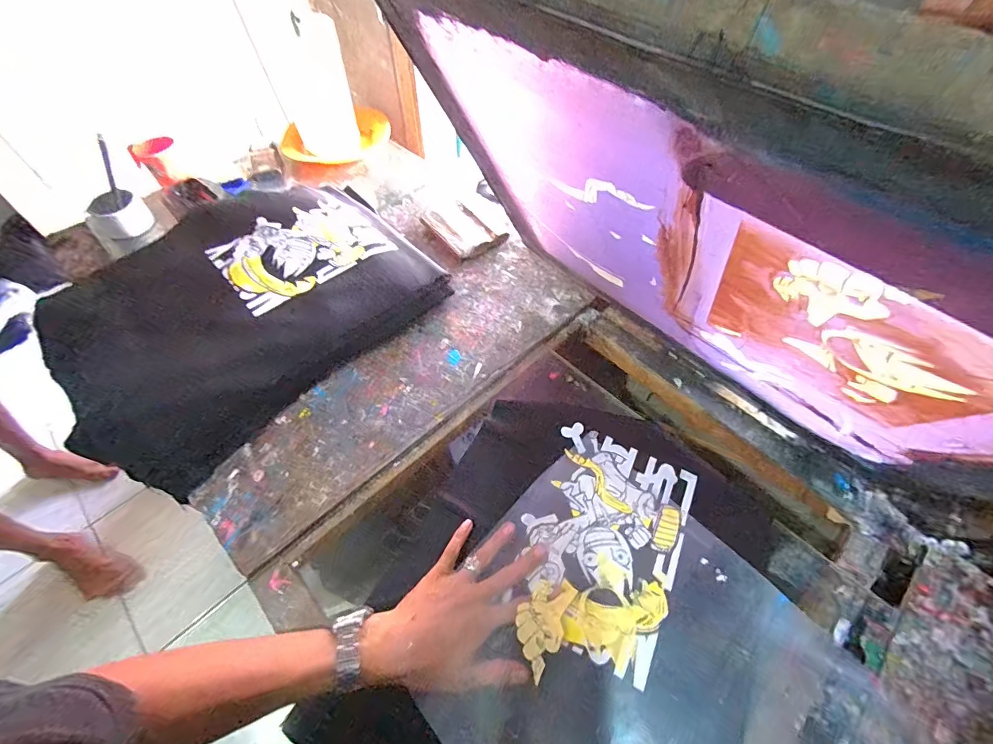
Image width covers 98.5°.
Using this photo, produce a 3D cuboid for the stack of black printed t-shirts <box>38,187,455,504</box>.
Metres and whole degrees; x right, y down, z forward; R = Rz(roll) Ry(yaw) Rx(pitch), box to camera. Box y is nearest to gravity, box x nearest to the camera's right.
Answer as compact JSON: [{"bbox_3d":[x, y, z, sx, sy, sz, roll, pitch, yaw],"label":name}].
[{"bbox_3d":[-0.370,-0.100,0.641,0.360,0.084,0.505,37,64,22],"label":"stack of black printed t-shirts"}]

